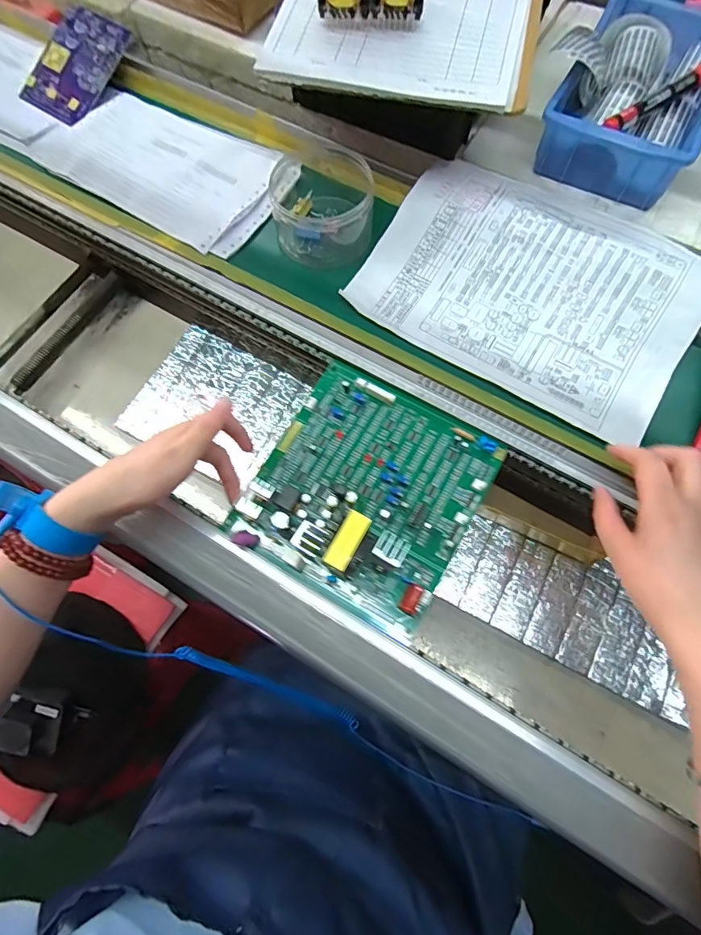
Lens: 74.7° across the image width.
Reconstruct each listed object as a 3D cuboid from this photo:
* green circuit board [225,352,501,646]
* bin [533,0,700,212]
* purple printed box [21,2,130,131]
[{"bbox_3d":[0.013,0.012,0.370,0.173,0.052,0.182,29,74,10],"label":"green circuit board"},{"bbox_3d":[0.266,-0.350,0.437,0.142,0.064,0.189,30,74,11],"label":"bin"},{"bbox_3d":[-0.316,-0.457,0.523,0.093,0.012,0.123,32,93,7],"label":"purple printed box"}]

